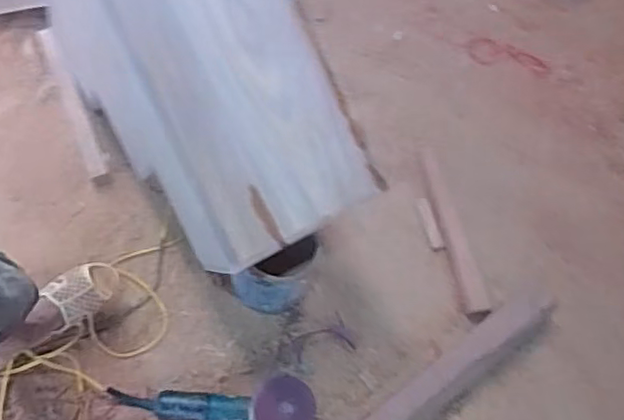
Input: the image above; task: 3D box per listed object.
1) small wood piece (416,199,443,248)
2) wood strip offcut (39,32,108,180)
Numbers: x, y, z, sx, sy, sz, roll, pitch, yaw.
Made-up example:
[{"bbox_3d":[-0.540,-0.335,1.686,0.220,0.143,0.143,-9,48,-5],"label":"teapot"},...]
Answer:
[{"bbox_3d":[0.278,0.030,1.461,0.031,0.012,0.129,-10,64,-10],"label":"small wood piece"},{"bbox_3d":[-0.587,-0.271,1.498,0.042,0.012,0.454,-22,67,-15],"label":"wood strip offcut"}]

